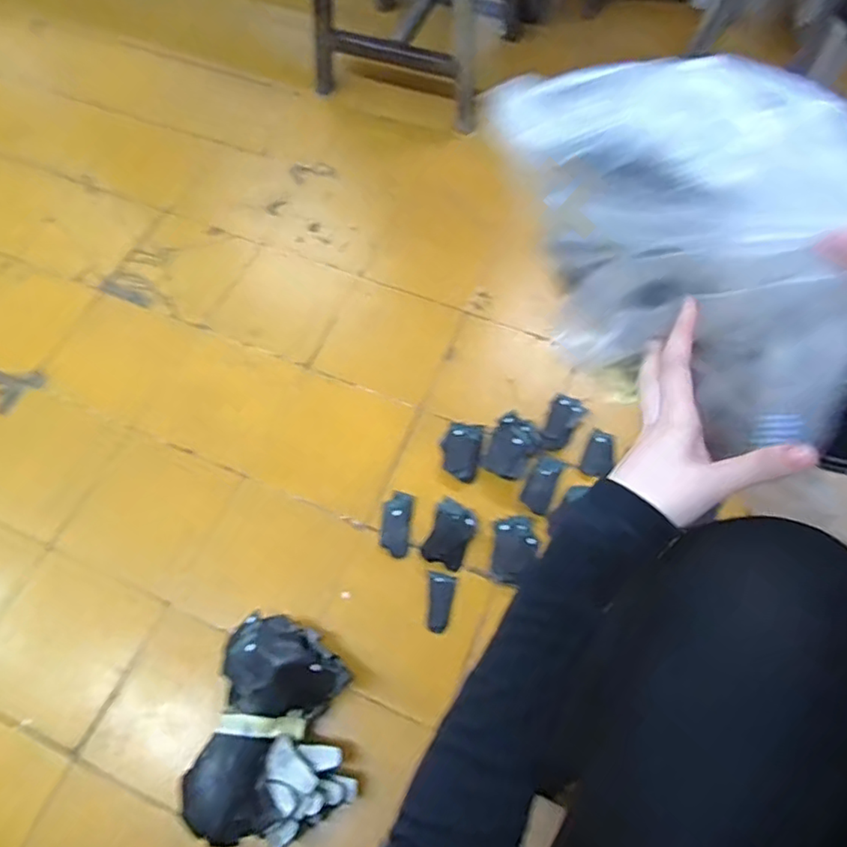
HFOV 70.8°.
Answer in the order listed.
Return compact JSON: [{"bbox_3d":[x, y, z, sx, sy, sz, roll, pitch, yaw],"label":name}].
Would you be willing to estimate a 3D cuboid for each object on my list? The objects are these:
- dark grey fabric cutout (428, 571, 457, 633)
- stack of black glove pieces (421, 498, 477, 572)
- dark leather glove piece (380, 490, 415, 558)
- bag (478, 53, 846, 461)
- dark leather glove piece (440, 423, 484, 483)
[{"bbox_3d":[0.023,0.242,0.805,0.035,0.004,0.075,7,66,2],"label":"dark grey fabric cutout"},{"bbox_3d":[0.038,0.153,0.831,0.056,0.027,0.091,18,67,7],"label":"stack of black glove pieces"},{"bbox_3d":[-0.038,0.141,0.842,0.041,0.013,0.092,7,66,1],"label":"dark leather glove piece"},{"bbox_3d":[0.162,-0.106,0.378,0.080,0.184,0.252,-41,73,-17],"label":"bag"},{"bbox_3d":[0.056,0.037,0.880,0.056,0.020,0.090,12,66,4],"label":"dark leather glove piece"}]

